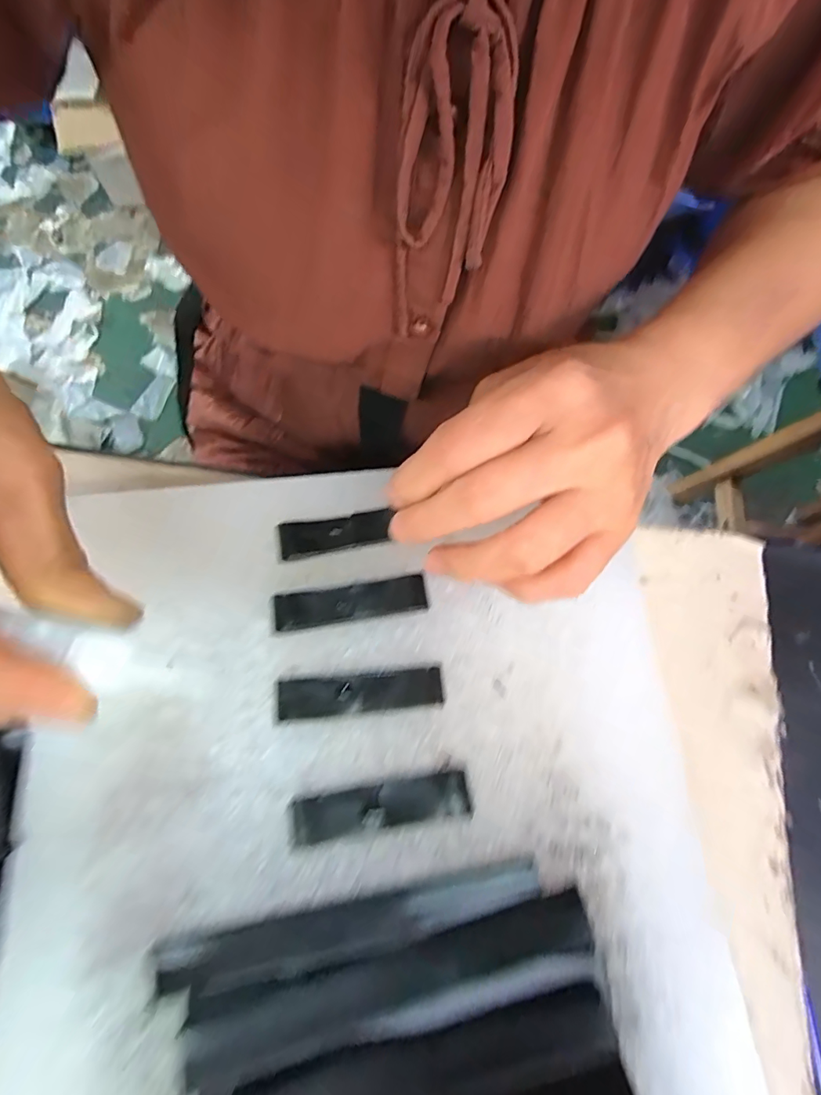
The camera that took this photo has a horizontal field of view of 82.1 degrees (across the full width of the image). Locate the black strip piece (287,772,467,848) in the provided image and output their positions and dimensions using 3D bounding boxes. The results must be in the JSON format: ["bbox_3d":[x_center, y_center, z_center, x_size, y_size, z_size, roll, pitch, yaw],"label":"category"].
[{"bbox_3d":[-0.012,0.097,0.175,0.065,0.007,0.014,-10,70,-3],"label":"black strip piece"}]

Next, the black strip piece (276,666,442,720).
[{"bbox_3d":[-0.021,0.058,0.188,0.064,0.008,0.015,-5,70,-1],"label":"black strip piece"}]

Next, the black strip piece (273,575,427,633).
[{"bbox_3d":[-0.026,0.024,0.199,0.062,0.007,0.015,-8,70,-2],"label":"black strip piece"}]

